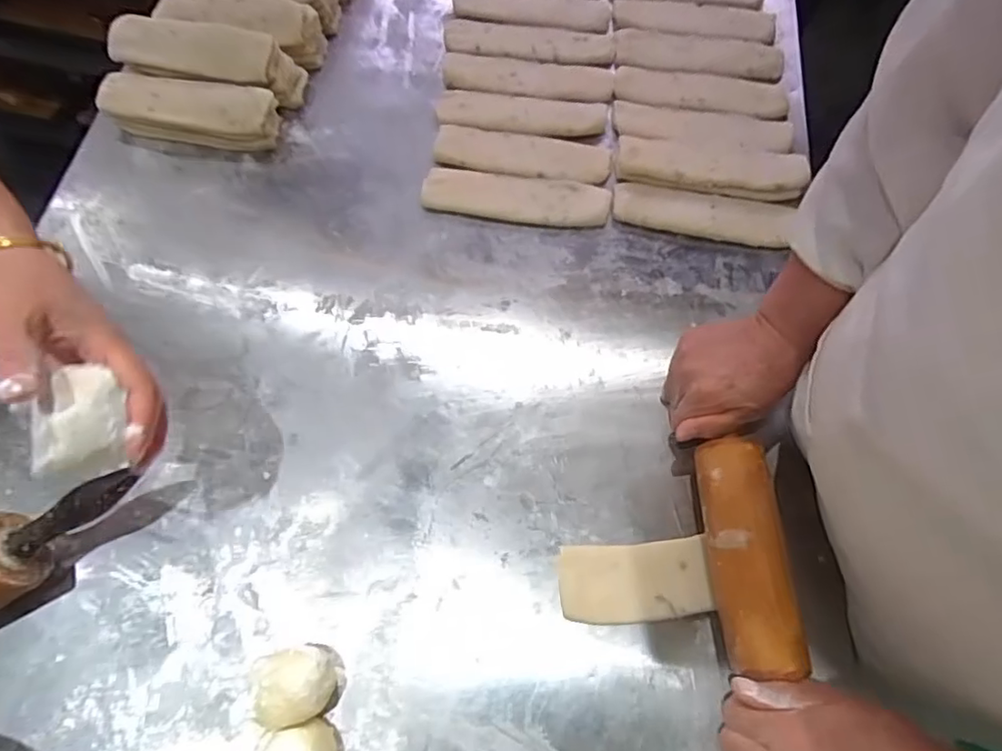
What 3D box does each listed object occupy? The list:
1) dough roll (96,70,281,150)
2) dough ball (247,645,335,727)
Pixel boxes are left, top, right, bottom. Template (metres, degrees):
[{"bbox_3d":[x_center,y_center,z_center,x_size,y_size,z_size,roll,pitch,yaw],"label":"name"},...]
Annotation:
[{"bbox_3d":[-0.339,-0.288,0.639,0.194,0.048,0.053,5,67,3],"label":"dough roll"},{"bbox_3d":[-0.146,0.222,0.419,0.056,0.044,0.047,-6,67,-2],"label":"dough ball"}]

